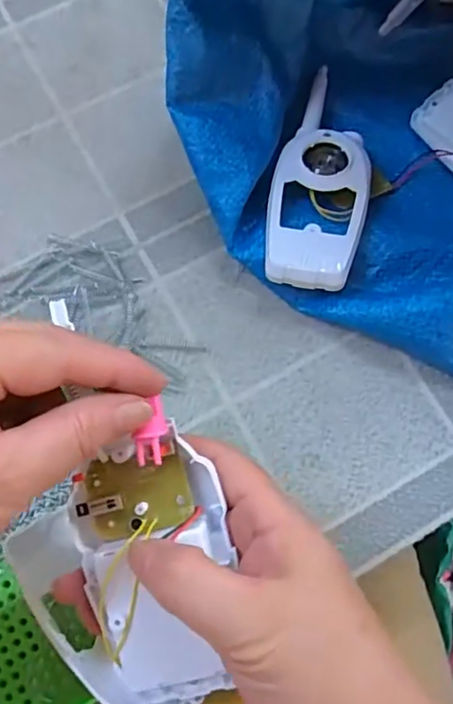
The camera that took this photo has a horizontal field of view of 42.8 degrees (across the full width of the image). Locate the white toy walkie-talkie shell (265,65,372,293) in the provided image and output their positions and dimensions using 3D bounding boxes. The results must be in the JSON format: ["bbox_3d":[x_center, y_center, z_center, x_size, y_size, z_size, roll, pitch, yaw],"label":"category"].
[{"bbox_3d":[0.060,-0.113,0.361,0.058,0.017,0.159,11,73,2],"label":"white toy walkie-talkie shell"}]

